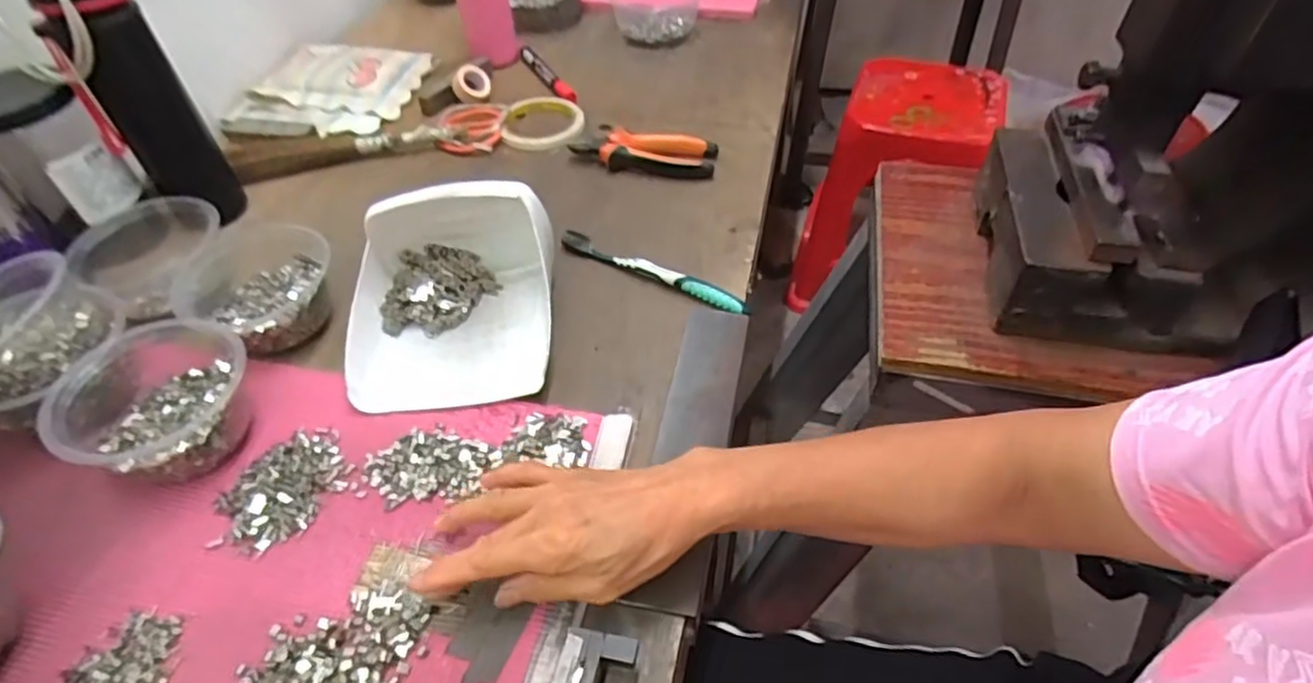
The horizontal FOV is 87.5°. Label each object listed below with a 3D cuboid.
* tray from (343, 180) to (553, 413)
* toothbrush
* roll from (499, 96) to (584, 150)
[{"bbox_3d":[-0.160,-0.044,0.529,0.150,0.088,0.173,-3,47,-1],"label":"tray"},{"bbox_3d":[-0.004,-0.060,0.597,0.182,0.019,0.014,23,52,21],"label":"toothbrush"},{"bbox_3d":[-0.126,-0.247,0.770,0.091,0.017,0.094,-1,47,1],"label":"roll"}]

